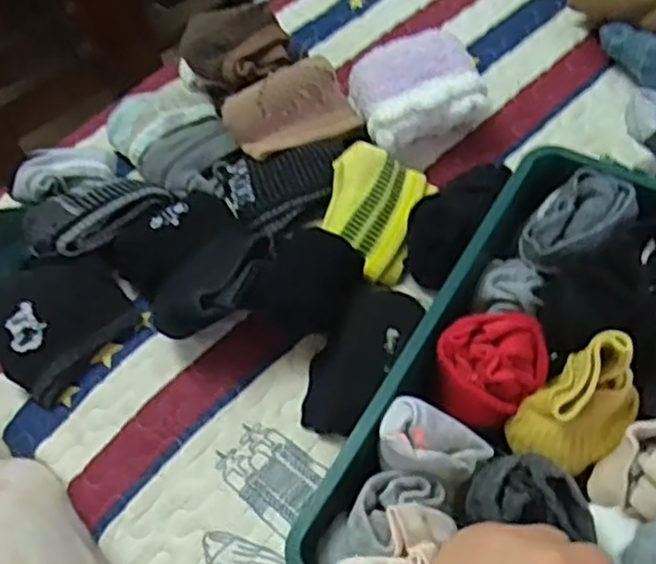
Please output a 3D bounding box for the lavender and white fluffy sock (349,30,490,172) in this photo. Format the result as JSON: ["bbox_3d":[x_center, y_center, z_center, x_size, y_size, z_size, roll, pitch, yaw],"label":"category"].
[{"bbox_3d":[0.069,-0.143,0.564,0.103,0.067,0.088,-33,58,-17],"label":"lavender and white fluffy sock"}]

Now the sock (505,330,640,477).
[{"bbox_3d":[0.130,0.059,0.370,0.050,0.071,0.052,30,62,24],"label":"sock"}]

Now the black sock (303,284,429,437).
[{"bbox_3d":[0.021,0.048,0.452,0.059,0.055,0.097,31,63,24],"label":"black sock"}]

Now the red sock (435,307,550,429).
[{"bbox_3d":[0.092,0.048,0.399,0.058,0.044,0.046,-10,54,-2],"label":"red sock"}]

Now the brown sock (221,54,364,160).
[{"bbox_3d":[-0.029,-0.134,0.551,0.096,0.036,0.062,-28,57,-14],"label":"brown sock"}]

